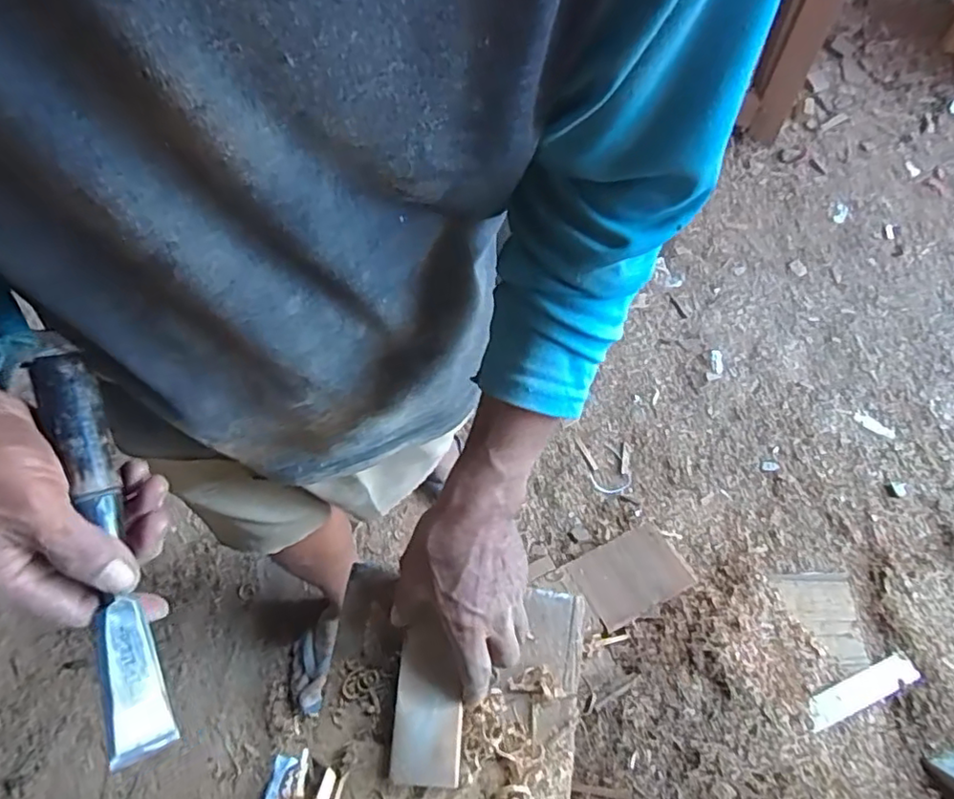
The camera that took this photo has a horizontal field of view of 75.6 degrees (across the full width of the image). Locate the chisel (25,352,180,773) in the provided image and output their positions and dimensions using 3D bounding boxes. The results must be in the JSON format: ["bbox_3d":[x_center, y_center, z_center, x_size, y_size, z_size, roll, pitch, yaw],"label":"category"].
[{"bbox_3d":[-0.210,0.086,0.339,0.030,0.025,0.223,-13,90,-3],"label":"chisel"}]

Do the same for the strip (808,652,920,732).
[{"bbox_3d":[0.633,0.481,1.018,0.216,0.012,0.046,-16,57,-14],"label":"strip"}]

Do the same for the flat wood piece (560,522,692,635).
[{"bbox_3d":[0.273,0.316,1.112,0.188,0.012,0.138,-26,53,-8],"label":"flat wood piece"}]

